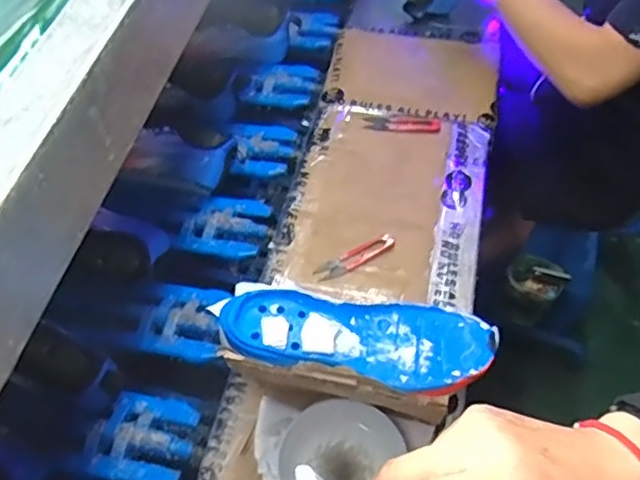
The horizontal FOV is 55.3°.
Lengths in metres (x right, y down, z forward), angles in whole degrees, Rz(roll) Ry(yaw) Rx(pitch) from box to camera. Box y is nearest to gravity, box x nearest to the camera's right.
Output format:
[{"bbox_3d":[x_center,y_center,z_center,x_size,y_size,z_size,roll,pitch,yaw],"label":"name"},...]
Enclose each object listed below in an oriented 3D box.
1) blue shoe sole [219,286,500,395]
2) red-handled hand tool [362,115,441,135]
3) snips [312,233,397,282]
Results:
[{"bbox_3d":[0.033,0.092,0.585,0.264,0.031,0.092,4,55,2],"label":"blue shoe sole"},{"bbox_3d":[0.111,-0.156,0.834,0.102,0.011,0.029,8,55,4],"label":"red-handled hand tool"},{"bbox_3d":[0.040,0.020,0.704,0.099,0.011,0.021,-23,58,-17],"label":"snips"}]

